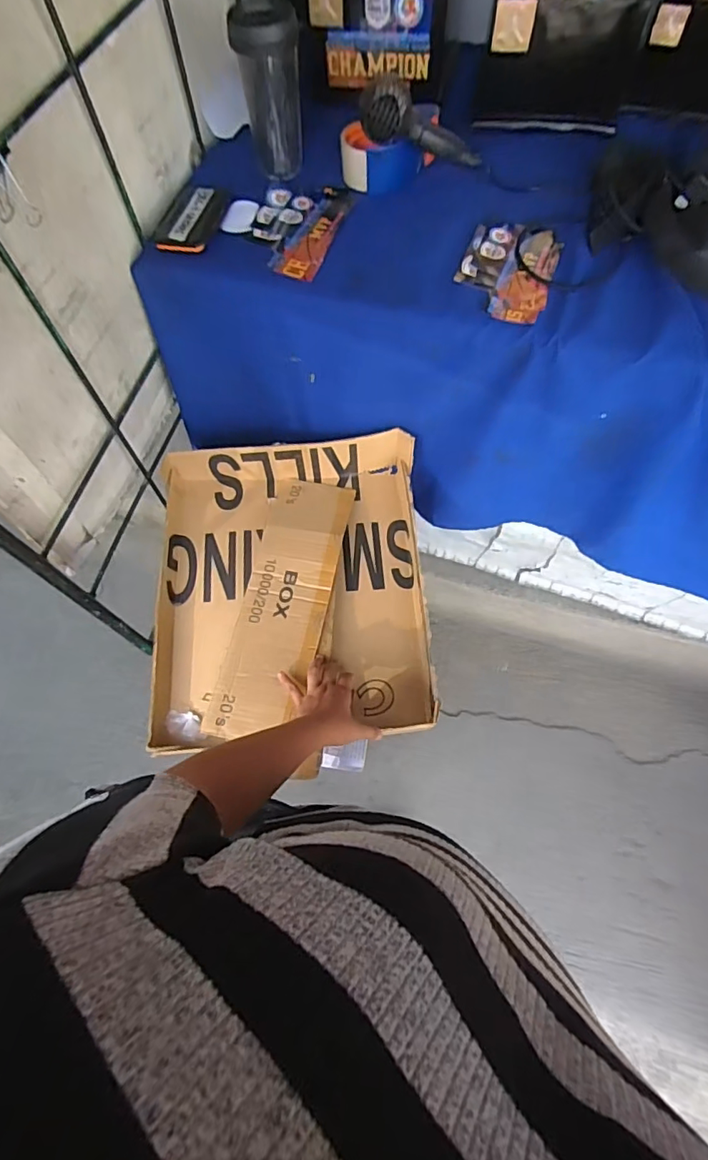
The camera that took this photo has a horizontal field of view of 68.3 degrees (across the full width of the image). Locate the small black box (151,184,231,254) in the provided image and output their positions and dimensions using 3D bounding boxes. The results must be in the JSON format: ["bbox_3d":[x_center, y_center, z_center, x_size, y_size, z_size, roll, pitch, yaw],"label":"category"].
[{"bbox_3d":[-0.214,-0.485,0.702,0.068,0.021,0.126,14,66,9],"label":"small black box"}]

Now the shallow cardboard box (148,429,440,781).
[{"bbox_3d":[-0.096,0.005,0.808,0.406,0.098,0.459,-4,65,1],"label":"shallow cardboard box"}]

